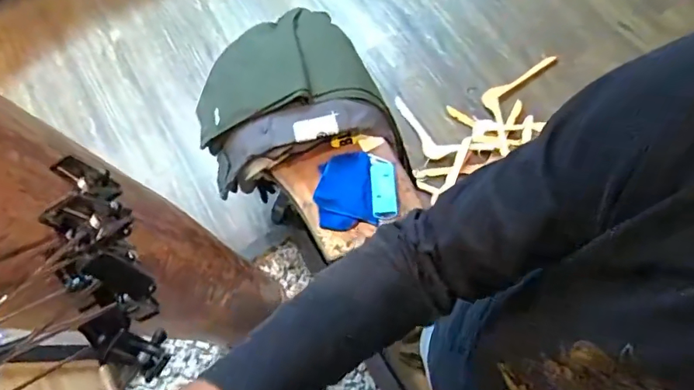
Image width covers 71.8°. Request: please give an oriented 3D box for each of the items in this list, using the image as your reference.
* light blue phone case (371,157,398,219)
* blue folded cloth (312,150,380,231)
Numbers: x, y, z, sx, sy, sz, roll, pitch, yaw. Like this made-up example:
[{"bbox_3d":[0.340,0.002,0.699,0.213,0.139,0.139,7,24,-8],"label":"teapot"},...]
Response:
[{"bbox_3d":[0.080,-0.018,1.038,0.050,0.008,0.145,-7,61,10],"label":"light blue phone case"},{"bbox_3d":[-0.008,-0.016,1.053,0.129,0.033,0.180,-7,72,3],"label":"blue folded cloth"}]

